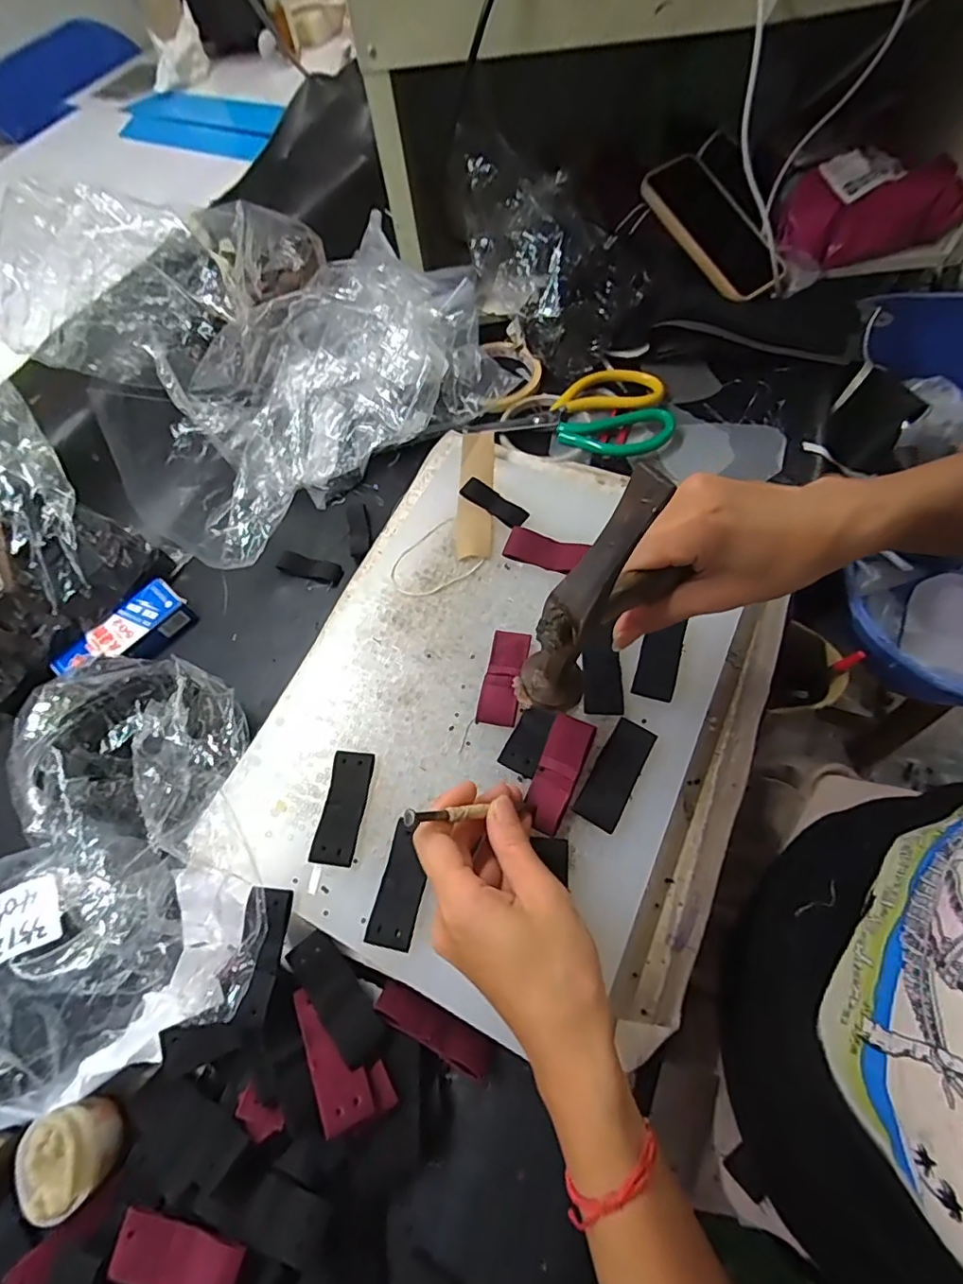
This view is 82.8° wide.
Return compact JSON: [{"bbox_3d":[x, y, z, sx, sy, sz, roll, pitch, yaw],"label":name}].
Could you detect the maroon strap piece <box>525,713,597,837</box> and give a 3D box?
[{"bbox_3d":[0.045,0.077,0.324,0.025,0.004,0.067,21,86,31],"label":"maroon strap piece"}]

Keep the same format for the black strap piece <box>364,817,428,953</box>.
[{"bbox_3d":[-0.045,0.139,0.313,0.025,0.004,0.064,15,58,0],"label":"black strap piece"}]

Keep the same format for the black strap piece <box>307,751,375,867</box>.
[{"bbox_3d":[-0.084,0.100,0.333,0.024,0.004,0.066,10,63,-2],"label":"black strap piece"}]

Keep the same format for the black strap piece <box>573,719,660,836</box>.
[{"bbox_3d":[0.082,0.079,0.331,0.025,0.005,0.066,28,70,17],"label":"black strap piece"}]

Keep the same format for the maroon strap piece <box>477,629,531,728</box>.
[{"bbox_3d":[0.015,0.023,0.366,0.025,0.009,0.067,9,65,10],"label":"maroon strap piece"}]

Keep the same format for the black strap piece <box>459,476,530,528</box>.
[{"bbox_3d":[0.010,-0.109,0.426,0.056,0.007,0.018,35,72,20],"label":"black strap piece"}]

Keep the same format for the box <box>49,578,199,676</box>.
[{"bbox_3d":[-0.287,-0.004,0.445,0.049,0.019,0.101,33,71,19],"label":"box"}]

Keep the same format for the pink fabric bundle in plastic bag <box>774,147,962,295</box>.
[{"bbox_3d":[0.391,-0.445,0.561,0.172,0.071,0.094,-17,64,-3],"label":"pink fabric bundle in plastic bag"}]

